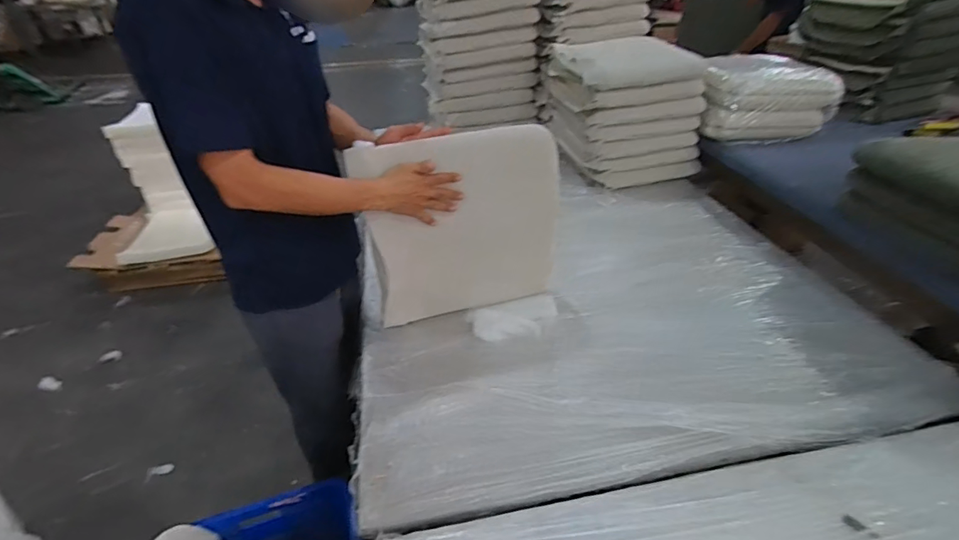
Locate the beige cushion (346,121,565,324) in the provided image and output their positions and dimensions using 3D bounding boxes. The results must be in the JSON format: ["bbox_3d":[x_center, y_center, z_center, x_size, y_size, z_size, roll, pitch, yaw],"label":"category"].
[{"bbox_3d":[-0.029,-0.082,1.077,0.439,0.430,0.074,-13,37,-13],"label":"beige cushion"}]

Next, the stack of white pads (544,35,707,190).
[{"bbox_3d":[0.537,-0.637,1.812,0.482,0.464,0.456,-7,35,-7],"label":"stack of white pads"}]

